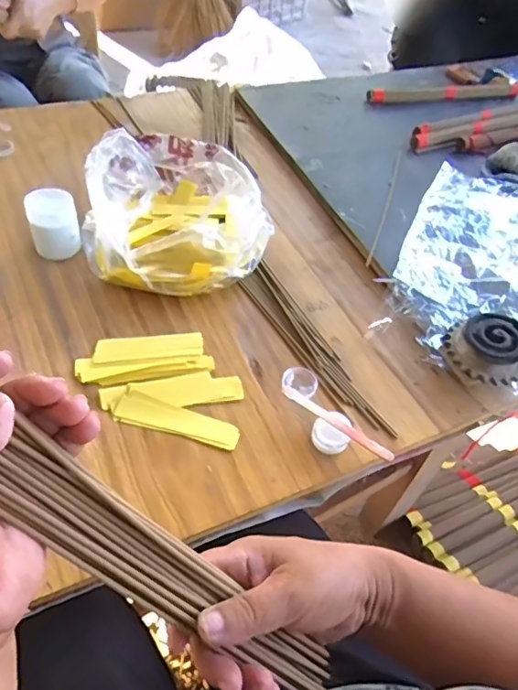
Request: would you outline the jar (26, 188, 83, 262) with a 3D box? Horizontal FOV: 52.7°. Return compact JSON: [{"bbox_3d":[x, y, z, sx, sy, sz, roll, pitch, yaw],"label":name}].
[{"bbox_3d":[-0.245,-0.145,0.628,0.056,0.068,0.046,-18,55,-21],"label":"jar"}]

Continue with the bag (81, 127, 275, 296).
[{"bbox_3d":[-0.103,-0.165,0.659,0.232,0.093,0.228,-12,53,-17],"label":"bag"}]

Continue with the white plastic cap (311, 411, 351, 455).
[{"bbox_3d":[0.071,0.088,0.511,0.036,0.028,0.034,4,50,-4],"label":"white plastic cap"}]

